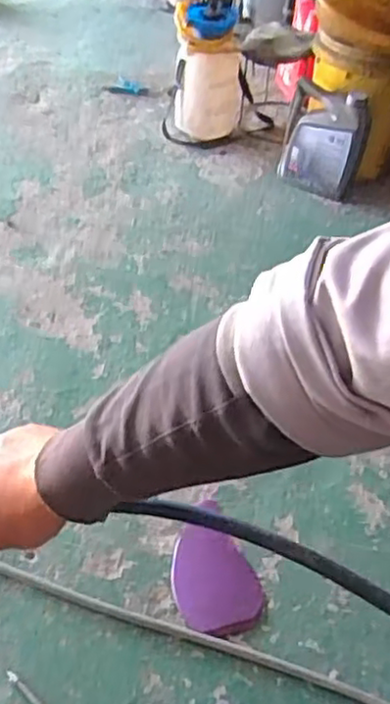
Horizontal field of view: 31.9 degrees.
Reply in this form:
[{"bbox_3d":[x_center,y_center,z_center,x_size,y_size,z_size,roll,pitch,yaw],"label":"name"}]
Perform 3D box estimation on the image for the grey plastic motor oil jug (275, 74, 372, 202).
[{"bbox_3d":[0.342,-0.550,1.802,0.205,0.278,0.119,14,48,8],"label":"grey plastic motor oil jug"}]

